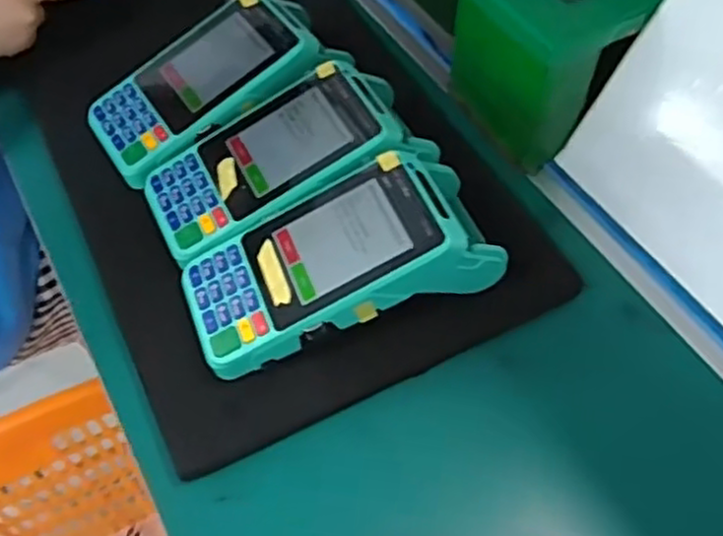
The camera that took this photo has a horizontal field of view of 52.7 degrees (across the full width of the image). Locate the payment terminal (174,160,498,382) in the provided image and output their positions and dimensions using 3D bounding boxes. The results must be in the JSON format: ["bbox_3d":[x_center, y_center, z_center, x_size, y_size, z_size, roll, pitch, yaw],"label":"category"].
[{"bbox_3d":[-0.011,-0.004,0.412,0.170,0.062,0.080,-15,57,-9],"label":"payment terminal"}]

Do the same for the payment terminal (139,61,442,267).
[{"bbox_3d":[-0.047,-0.060,0.452,0.165,0.062,0.089,-22,58,-13],"label":"payment terminal"}]

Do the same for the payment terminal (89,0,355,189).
[{"bbox_3d":[-0.099,-0.121,0.495,0.166,0.063,0.096,-25,59,-15],"label":"payment terminal"}]

